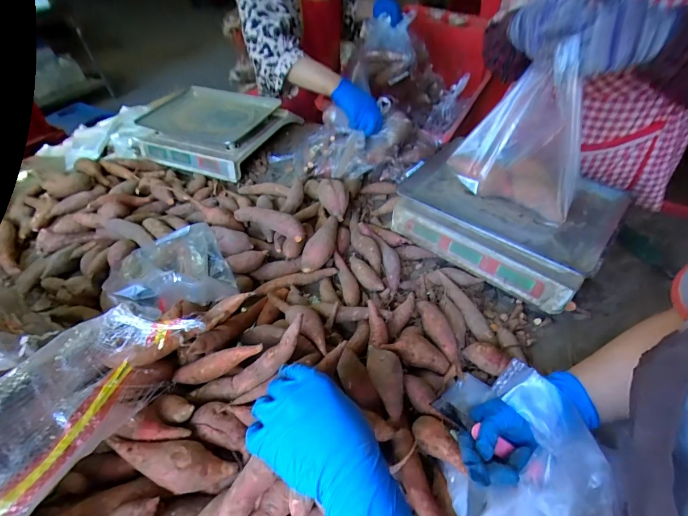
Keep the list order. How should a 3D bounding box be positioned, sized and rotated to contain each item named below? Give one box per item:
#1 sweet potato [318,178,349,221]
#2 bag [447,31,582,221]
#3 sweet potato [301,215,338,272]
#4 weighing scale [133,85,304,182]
[{"bbox_3d":[-0.020,-0.122,0.700,0.063,0.055,0.102,-8,48,-3],"label":"sweet potato"},{"bbox_3d":[0.288,-0.190,0.532,0.196,0.203,0.073,30,56,27],"label":"bag"},{"bbox_3d":[-0.034,-0.030,0.633,0.046,0.042,0.130,18,51,19],"label":"sweet potato"},{"bbox_3d":[-0.371,-0.367,0.932,0.377,0.099,0.284,18,52,19],"label":"weighing scale"}]

